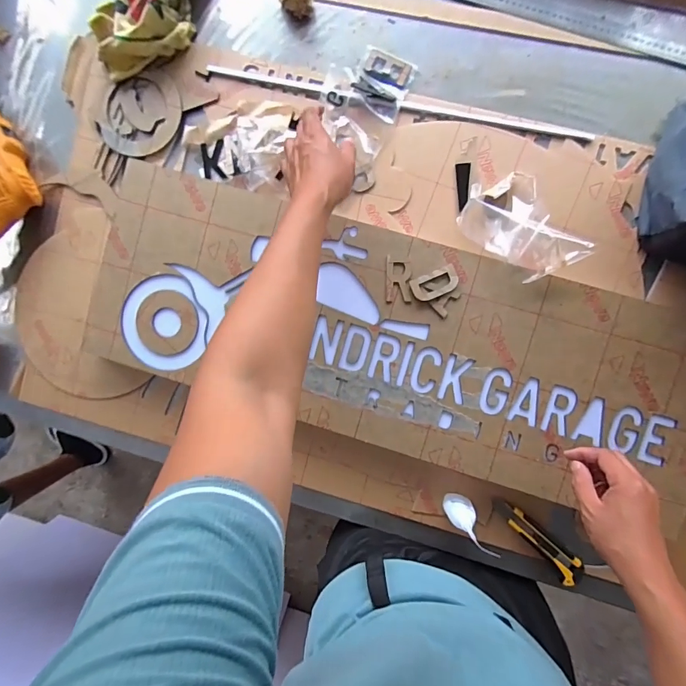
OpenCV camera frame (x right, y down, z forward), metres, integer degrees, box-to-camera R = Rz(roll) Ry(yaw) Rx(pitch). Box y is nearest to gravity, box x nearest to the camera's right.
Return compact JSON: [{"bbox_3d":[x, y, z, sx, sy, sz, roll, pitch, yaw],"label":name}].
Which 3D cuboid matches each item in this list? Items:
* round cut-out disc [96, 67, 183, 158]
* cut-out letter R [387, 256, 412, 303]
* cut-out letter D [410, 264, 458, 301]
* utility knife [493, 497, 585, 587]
[{"bbox_3d":[-0.322,-0.361,0.637,0.135,0.010,0.126,0,93,6],"label":"round cut-out disc"},{"bbox_3d":[0.079,-0.090,0.569,0.035,0.004,0.064,1,93,6],"label":"cut-out letter R"},{"bbox_3d":[0.130,-0.083,0.562,0.066,0.004,0.035,-22,90,6],"label":"cut-out letter D"},{"bbox_3d":[0.296,0.294,0.606,0.040,0.011,0.164,-43,88,6],"label":"utility knife"}]

